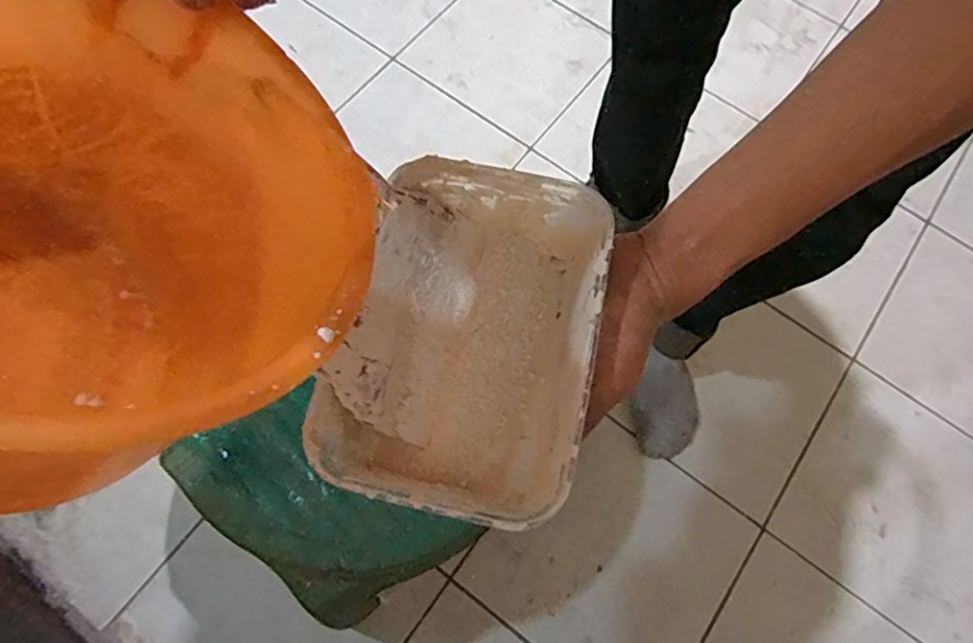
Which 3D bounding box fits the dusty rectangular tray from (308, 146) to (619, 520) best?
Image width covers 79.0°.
[{"bbox_3d":[-0.013,0.003,0.293,0.126,0.045,0.171,12,71,2],"label":"dusty rectangular tray"}]

